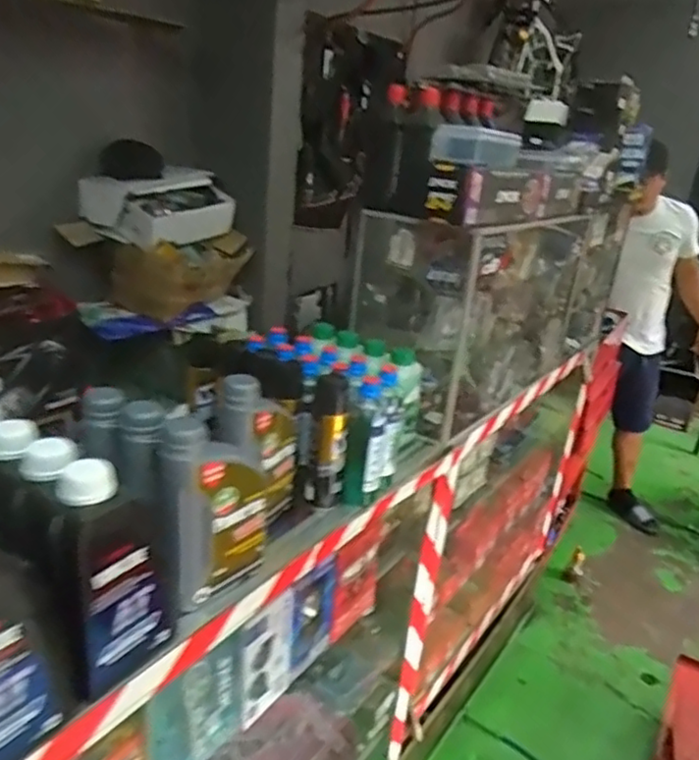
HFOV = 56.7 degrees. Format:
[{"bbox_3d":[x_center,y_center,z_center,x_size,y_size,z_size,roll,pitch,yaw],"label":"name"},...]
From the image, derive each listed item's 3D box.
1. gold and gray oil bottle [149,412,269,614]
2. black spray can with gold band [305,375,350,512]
[{"bbox_3d":[-0.160,0.141,0.725,0.054,0.207,0.143,23,27,38],"label":"gold and gray oil bottle"},{"bbox_3d":[-0.036,0.087,0.938,0.061,0.195,0.053,5,21,-2],"label":"black spray can with gold band"}]

